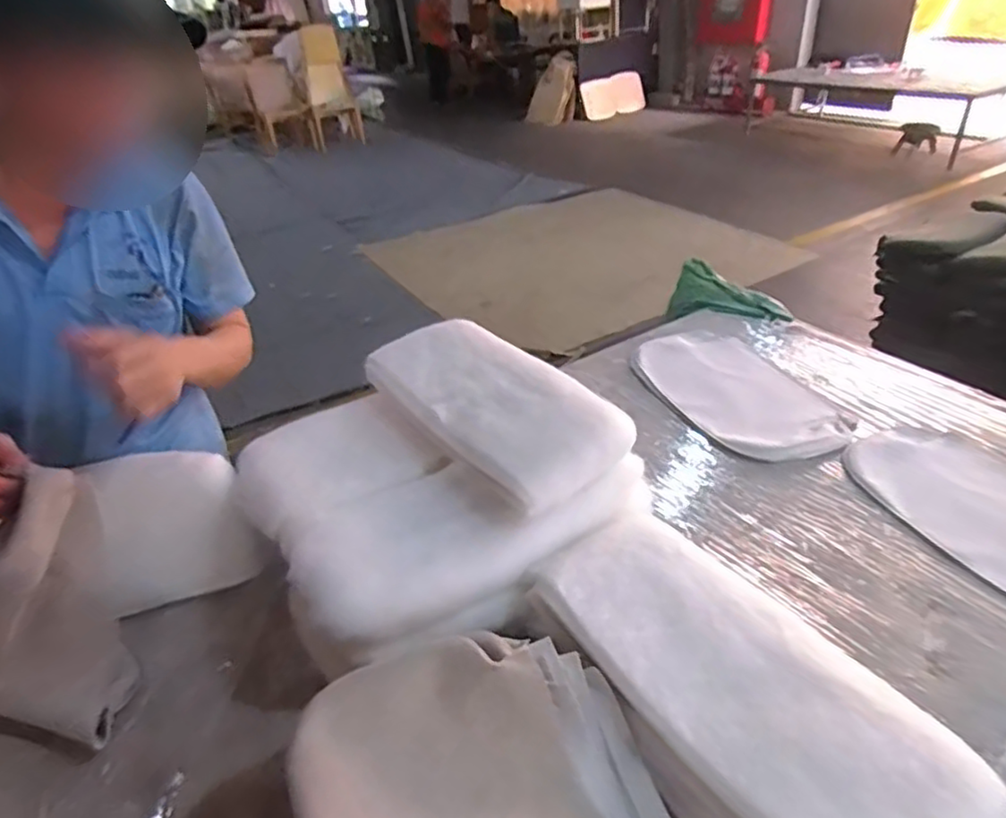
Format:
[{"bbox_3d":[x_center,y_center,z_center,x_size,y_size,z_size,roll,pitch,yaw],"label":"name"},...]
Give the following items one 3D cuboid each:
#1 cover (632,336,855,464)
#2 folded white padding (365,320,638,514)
[{"bbox_3d":[0.460,-0.038,1.293,0.272,0.017,0.459,-14,35,-13],"label":"cover"},{"bbox_3d":[-0.019,-0.021,0.974,0.213,0.055,0.441,-25,39,-28],"label":"folded white padding"}]

